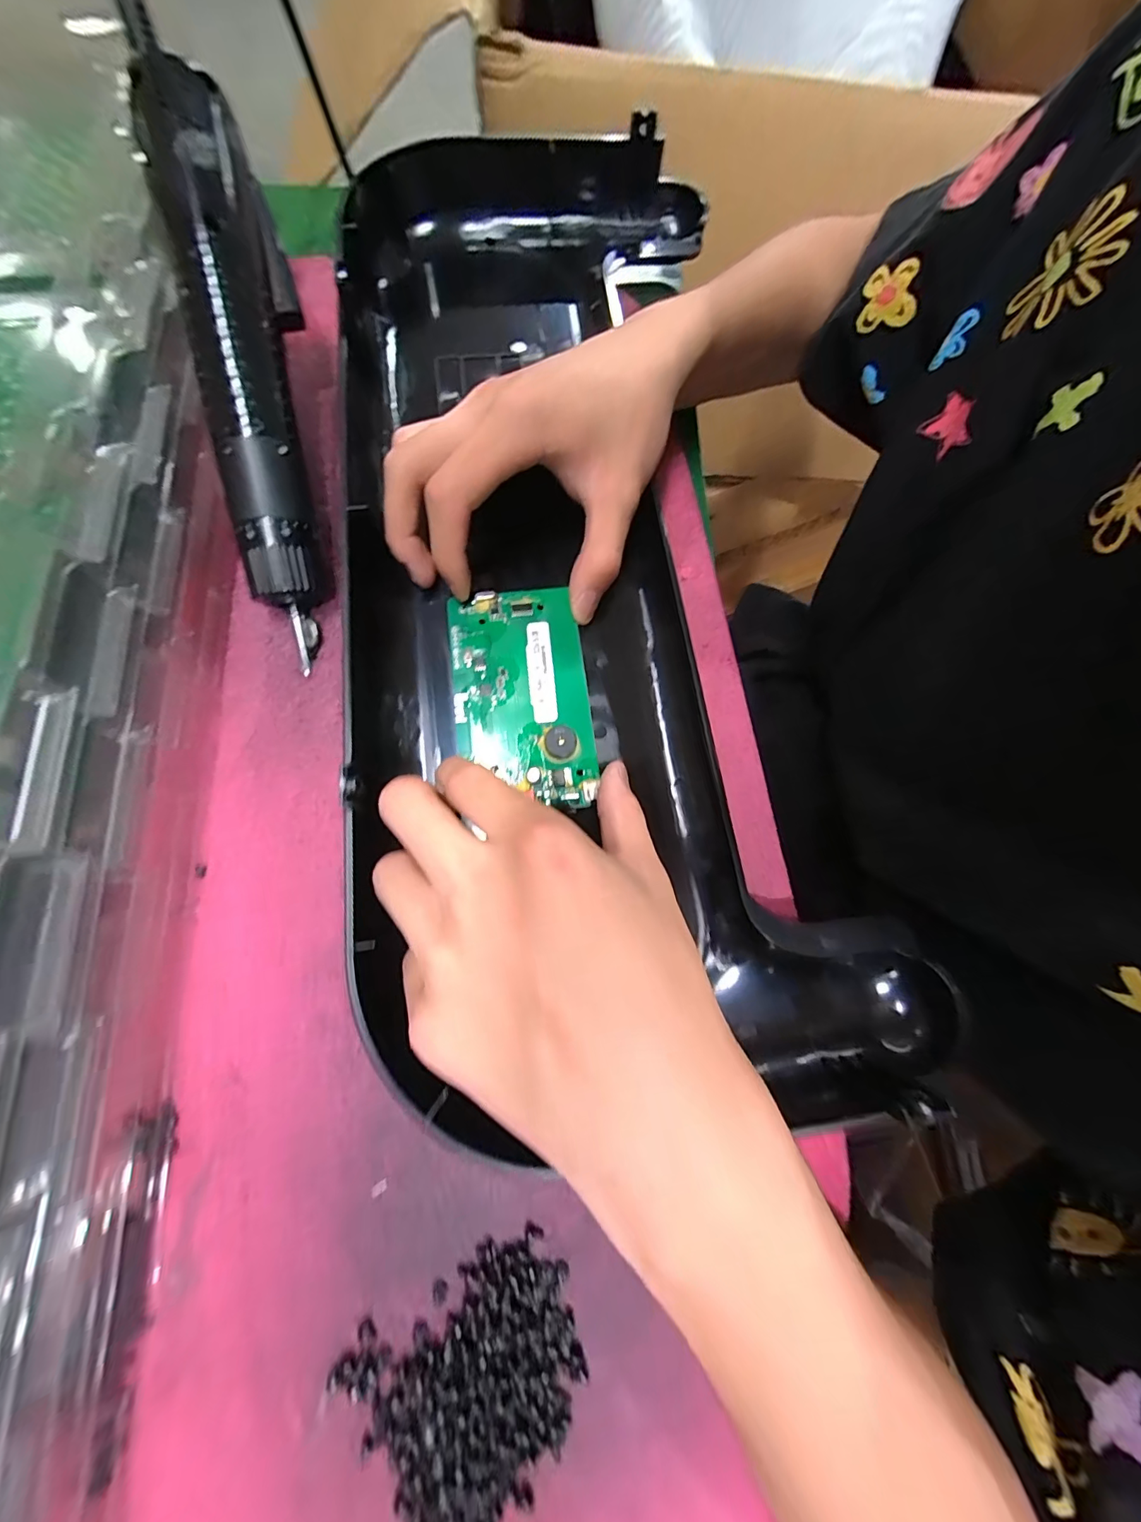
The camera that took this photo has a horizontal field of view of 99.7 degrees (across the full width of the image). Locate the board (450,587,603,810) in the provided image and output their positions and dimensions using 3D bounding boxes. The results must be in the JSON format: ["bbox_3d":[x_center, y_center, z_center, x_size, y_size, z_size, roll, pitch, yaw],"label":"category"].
[{"bbox_3d":[-0.023,-0.030,0.216,0.059,0.007,0.104,-7,75,-3],"label":"board"}]

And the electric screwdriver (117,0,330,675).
[{"bbox_3d":[-0.138,-0.185,0.198,0.033,0.035,0.269,-8,101,-4],"label":"electric screwdriver"}]

